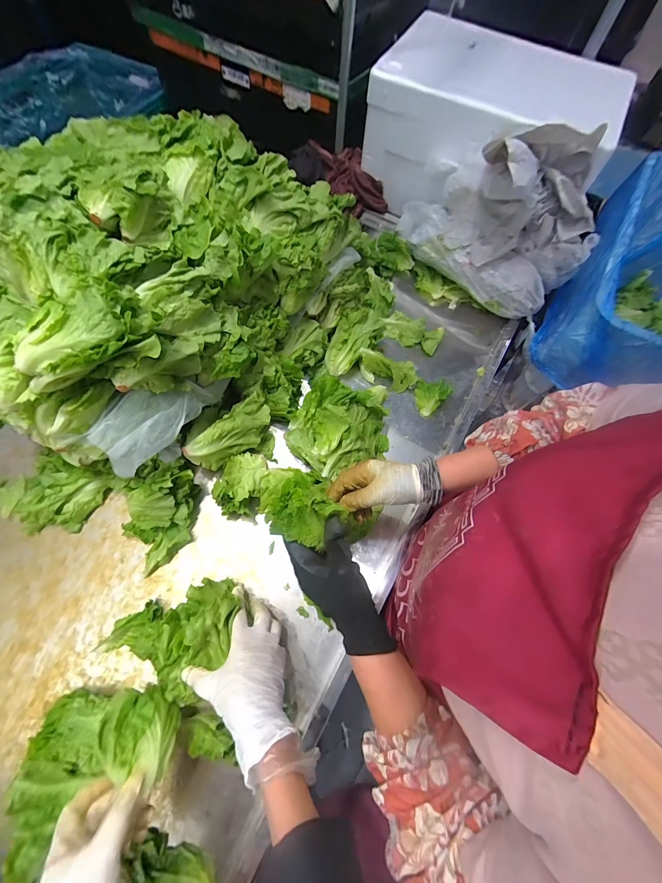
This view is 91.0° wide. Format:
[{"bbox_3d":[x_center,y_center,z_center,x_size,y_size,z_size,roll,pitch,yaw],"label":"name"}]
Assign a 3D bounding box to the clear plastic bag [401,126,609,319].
[{"bbox_3d":[0.329,-0.439,0.618,0.205,0.221,0.335,-41,75,-17],"label":"clear plastic bag"}]

